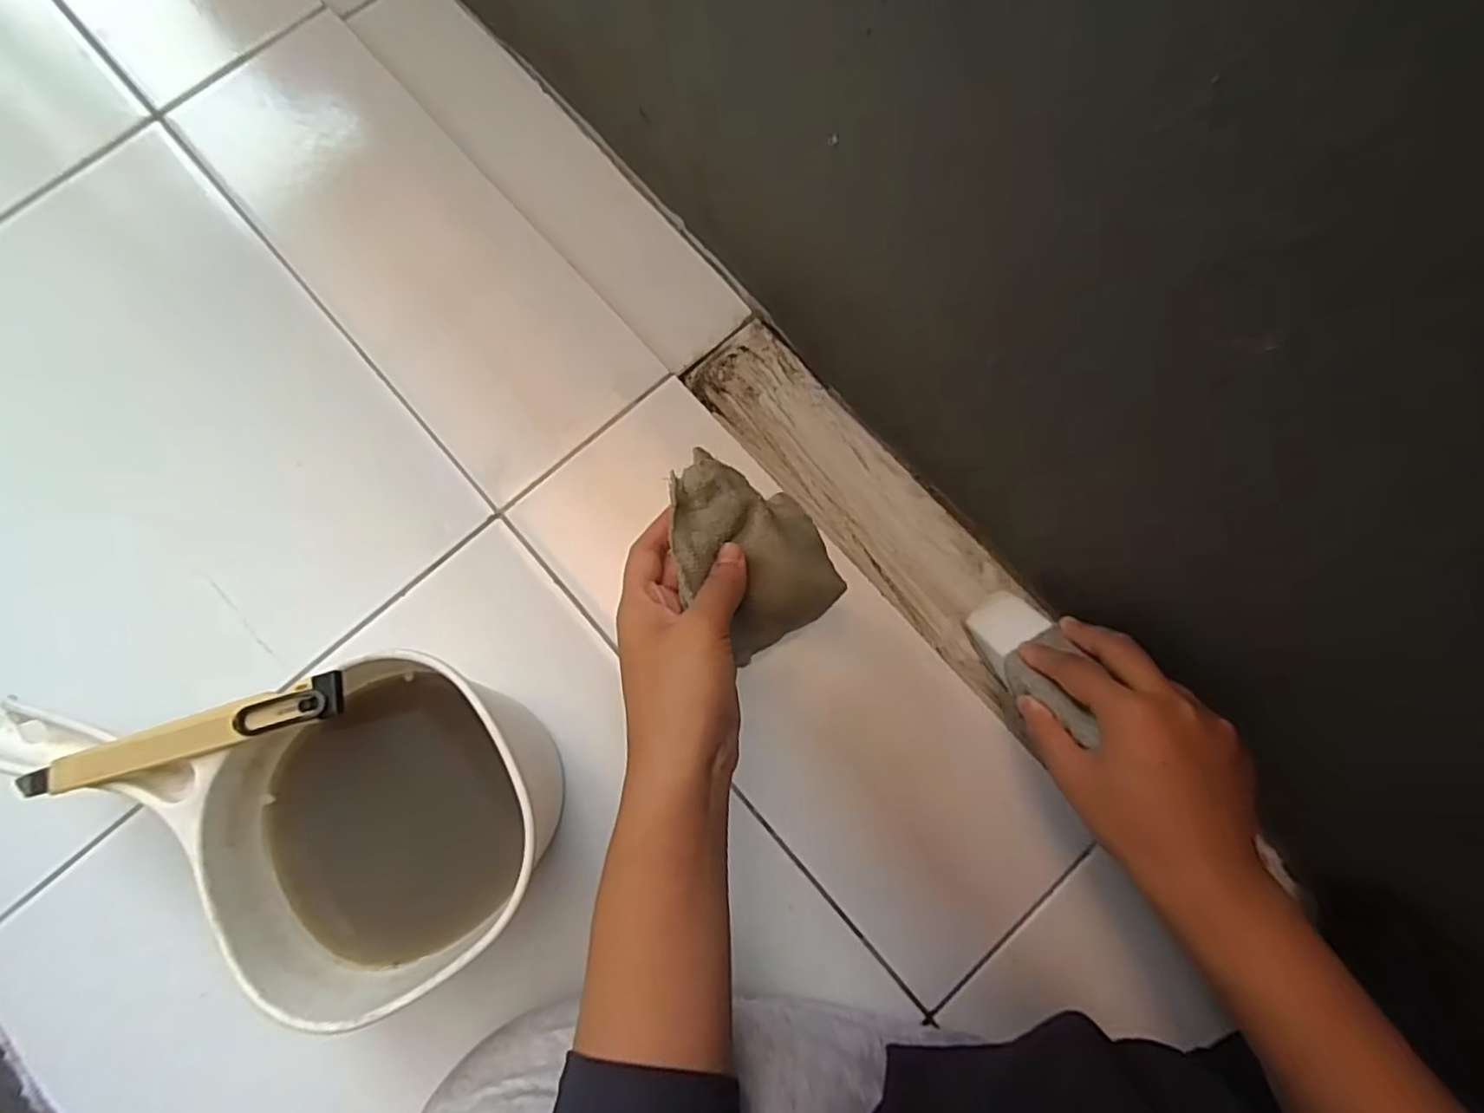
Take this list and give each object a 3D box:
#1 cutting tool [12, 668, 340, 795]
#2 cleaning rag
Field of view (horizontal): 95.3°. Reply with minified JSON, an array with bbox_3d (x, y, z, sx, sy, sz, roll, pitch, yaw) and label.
[{"bbox_3d":[-0.249,0.081,0.305,0.141,0.020,0.019,-16,80,-4],"label":"cutting tool"},{"bbox_3d":[0.003,-0.007,0.345,0.075,0.046,0.098,-31,81,-6],"label":"cleaning rag"}]

